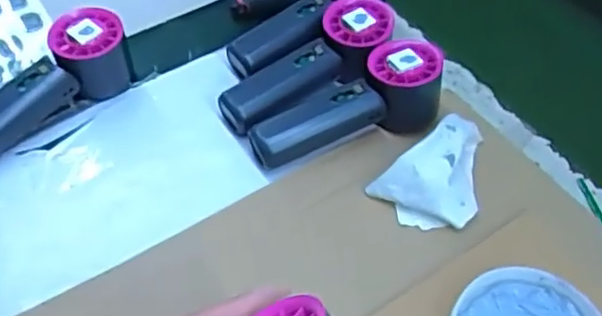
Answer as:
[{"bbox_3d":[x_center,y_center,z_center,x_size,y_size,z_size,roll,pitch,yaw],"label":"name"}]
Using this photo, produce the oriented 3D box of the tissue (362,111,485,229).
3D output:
[{"bbox_3d":[0.107,0.010,0.459,0.102,0.040,0.071,-30,60,-25],"label":"tissue"}]

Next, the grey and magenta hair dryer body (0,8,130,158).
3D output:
[{"bbox_3d":[-0.204,-0.054,0.479,0.159,0.057,0.049,-36,63,-28],"label":"grey and magenta hair dryer body"}]

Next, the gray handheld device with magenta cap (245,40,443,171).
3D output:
[{"bbox_3d":[0.035,-0.043,0.484,0.153,0.056,0.069,-9,53,-12],"label":"gray handheld device with magenta cap"}]

